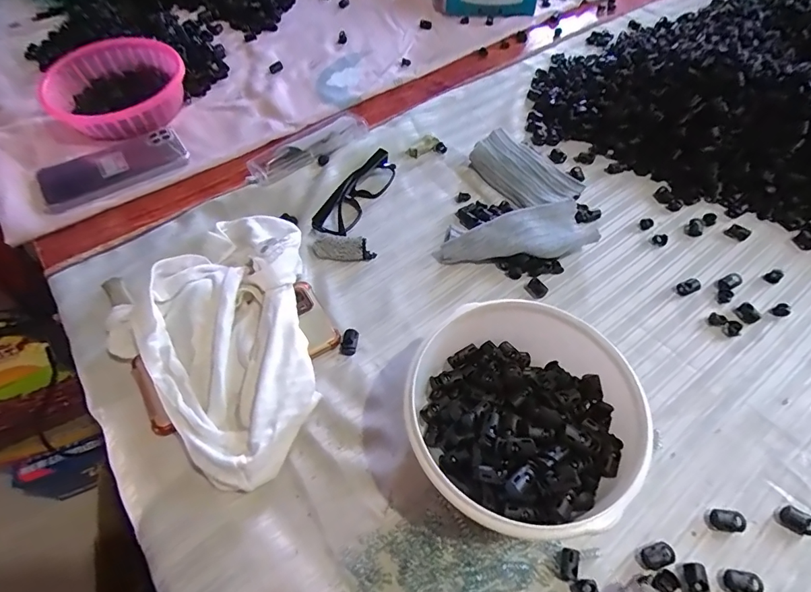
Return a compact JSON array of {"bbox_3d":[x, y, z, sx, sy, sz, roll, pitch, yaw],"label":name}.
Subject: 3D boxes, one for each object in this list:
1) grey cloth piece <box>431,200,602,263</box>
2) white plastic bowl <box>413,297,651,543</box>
[{"bbox_3d":[0.117,-0.064,0.447,0.164,0.036,0.056,-5,55,-2],"label":"grey cloth piece"},{"bbox_3d":[0.093,0.090,0.326,0.166,0.076,0.159,-1,55,1],"label":"white plastic bowl"}]

